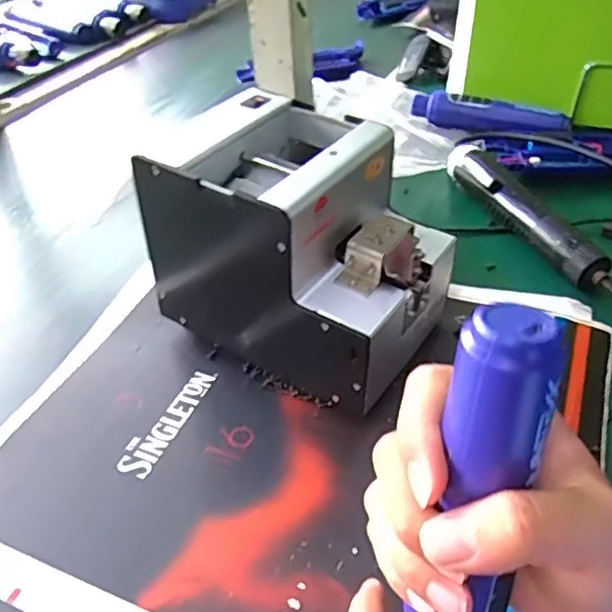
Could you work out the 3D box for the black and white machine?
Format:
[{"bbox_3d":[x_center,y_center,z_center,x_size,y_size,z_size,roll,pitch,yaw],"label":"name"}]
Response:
[{"bbox_3d":[-0.002,-0.041,0.449,0.177,0.151,0.123,23,47,27],"label":"black and white machine"}]

